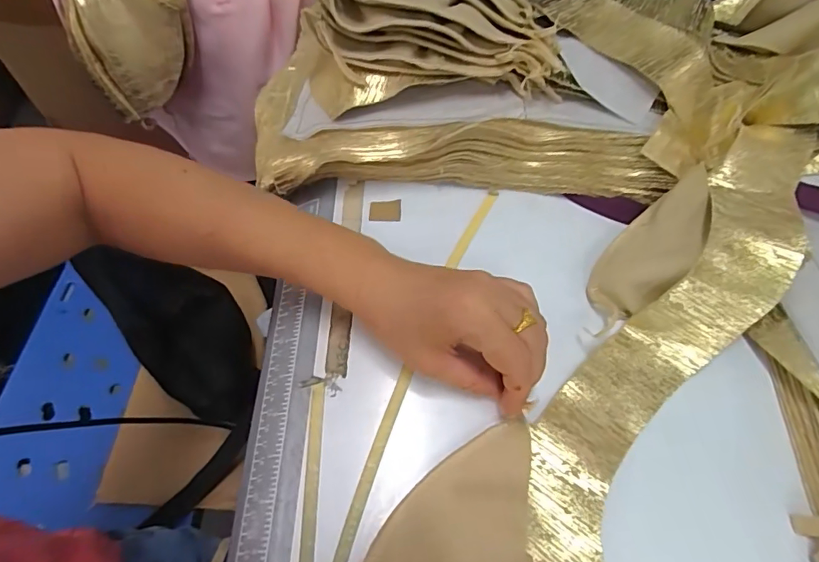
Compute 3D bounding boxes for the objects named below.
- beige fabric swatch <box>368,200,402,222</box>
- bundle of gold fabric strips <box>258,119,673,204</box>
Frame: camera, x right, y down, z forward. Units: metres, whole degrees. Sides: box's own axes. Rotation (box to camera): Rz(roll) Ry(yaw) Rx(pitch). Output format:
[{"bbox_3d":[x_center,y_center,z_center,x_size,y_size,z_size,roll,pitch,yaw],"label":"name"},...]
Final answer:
[{"bbox_3d":[-0.020,-0.056,0.380,0.025,0.004,0.019,2,60,2],"label":"beige fabric swatch"},{"bbox_3d":[0.036,-0.094,0.379,0.320,0.050,0.044,1,59,1],"label":"bundle of gold fabric strips"}]

